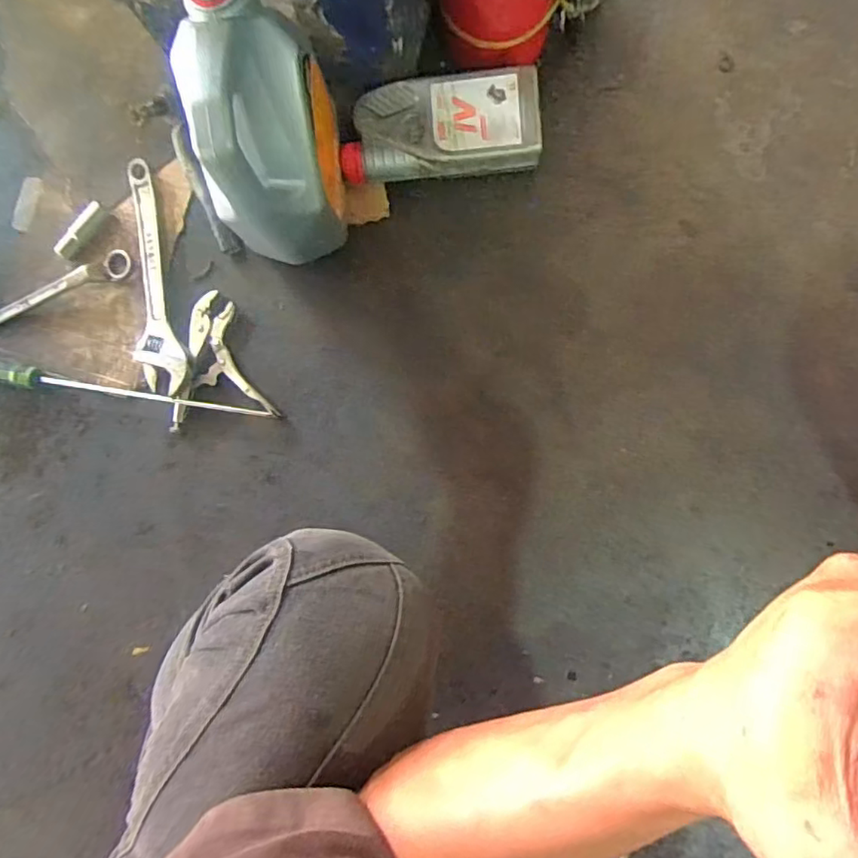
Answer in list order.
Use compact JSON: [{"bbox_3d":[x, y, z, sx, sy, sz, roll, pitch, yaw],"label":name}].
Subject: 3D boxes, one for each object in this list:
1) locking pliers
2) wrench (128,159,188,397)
[{"bbox_3d":[-0.265,-0.084,0.720,0.126,0.018,0.156,-12,88,1],"label":"locking pliers"},{"bbox_3d":[-0.338,-0.178,0.722,0.063,0.026,0.280,-11,88,1],"label":"wrench"}]

